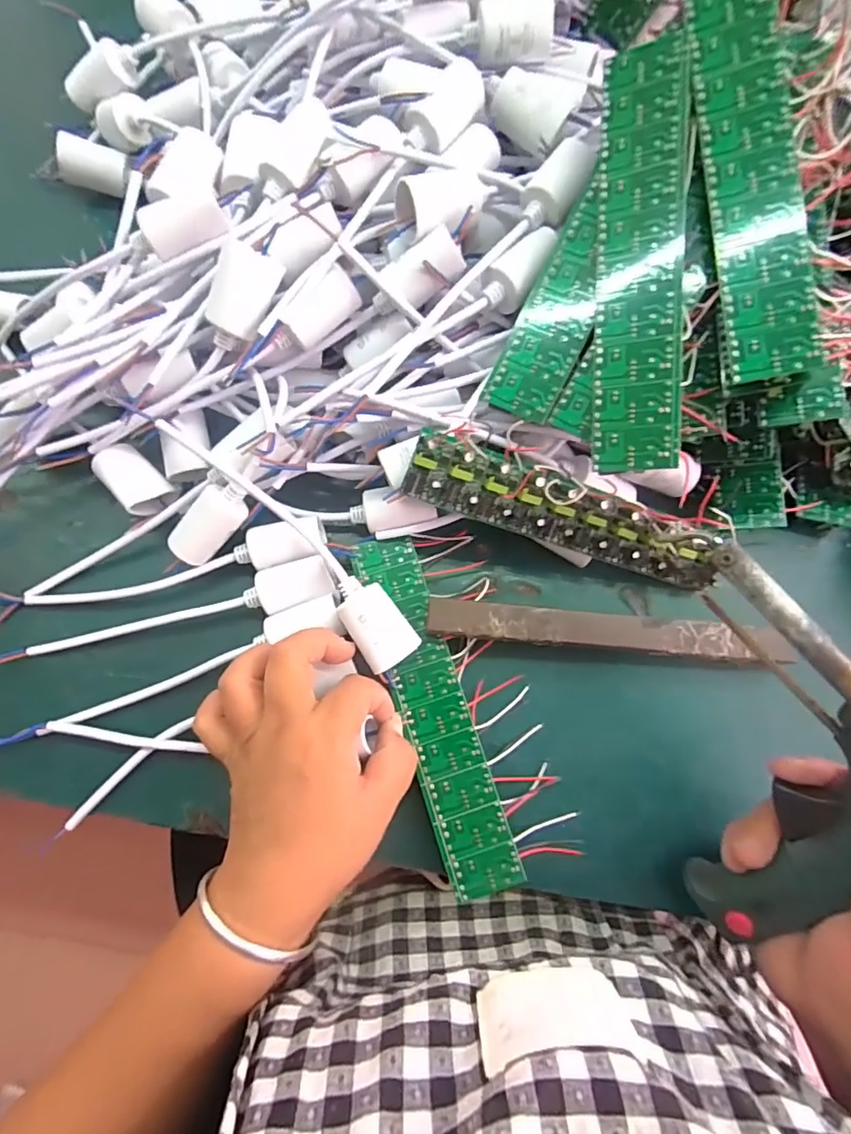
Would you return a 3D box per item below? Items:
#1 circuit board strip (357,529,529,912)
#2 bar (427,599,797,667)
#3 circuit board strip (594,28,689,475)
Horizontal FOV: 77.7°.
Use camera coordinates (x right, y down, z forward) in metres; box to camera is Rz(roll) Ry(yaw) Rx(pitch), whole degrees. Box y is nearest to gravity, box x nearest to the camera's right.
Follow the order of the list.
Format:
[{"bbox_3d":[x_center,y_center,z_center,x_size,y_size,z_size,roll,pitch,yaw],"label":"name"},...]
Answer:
[{"bbox_3d":[0.005,0.078,0.304,0.039,0.004,0.200,-17,77,-5],"label":"circuit board strip"},{"bbox_3d":[0.108,0.039,0.313,0.210,0.024,0.022,6,78,0],"label":"bar"},{"bbox_3d":[0.102,-0.147,0.252,0.039,0.004,0.199,2,90,26],"label":"circuit board strip"}]

